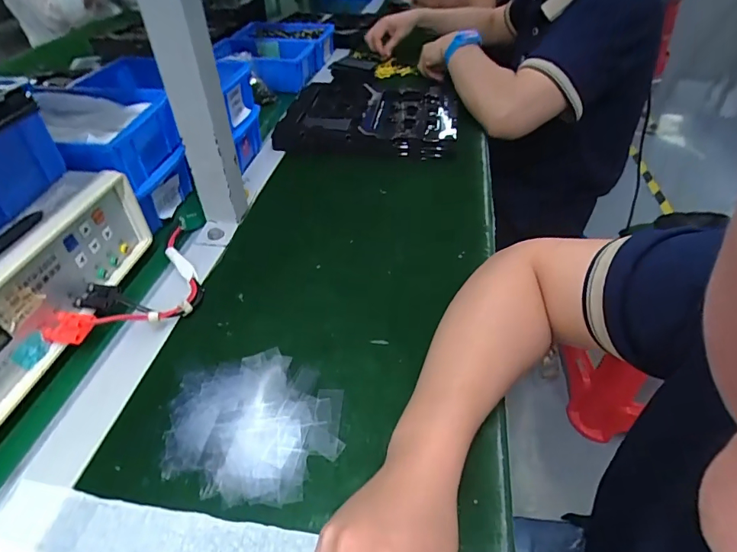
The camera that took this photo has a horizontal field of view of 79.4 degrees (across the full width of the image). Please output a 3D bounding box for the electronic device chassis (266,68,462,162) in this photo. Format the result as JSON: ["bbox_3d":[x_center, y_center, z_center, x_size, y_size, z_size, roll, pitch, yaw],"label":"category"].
[{"bbox_3d":[0.010,-0.285,0.742,0.268,0.050,0.306,5,43,7],"label":"electronic device chassis"}]

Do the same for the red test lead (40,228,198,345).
[{"bbox_3d":[-0.239,0.006,0.437,0.137,0.037,0.136,-24,47,-22],"label":"red test lead"}]

